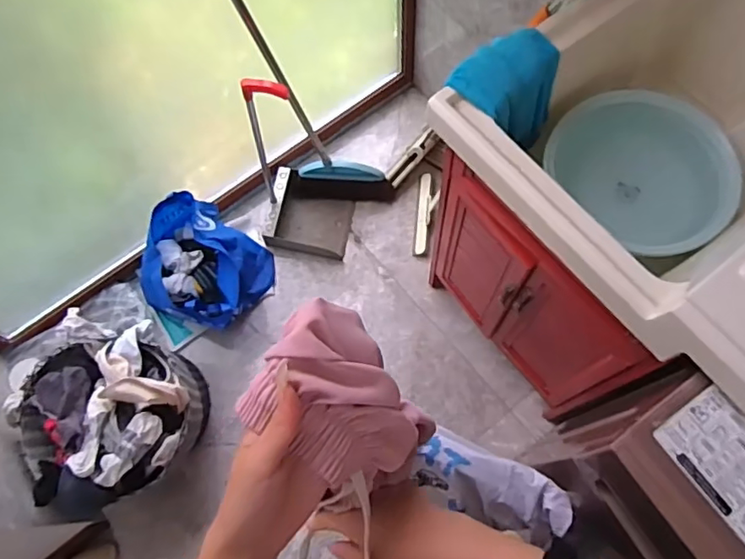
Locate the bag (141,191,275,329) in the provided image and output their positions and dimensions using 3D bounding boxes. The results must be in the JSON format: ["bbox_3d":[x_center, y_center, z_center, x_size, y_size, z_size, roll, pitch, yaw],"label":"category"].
[{"bbox_3d":[-0.480,-0.040,1.636,0.326,0.220,0.320,19,72,9],"label":"bag"}]

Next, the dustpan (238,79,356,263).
[{"bbox_3d":[-0.199,-0.280,1.518,0.239,0.608,0.223,10,71,6],"label":"dustpan"}]

